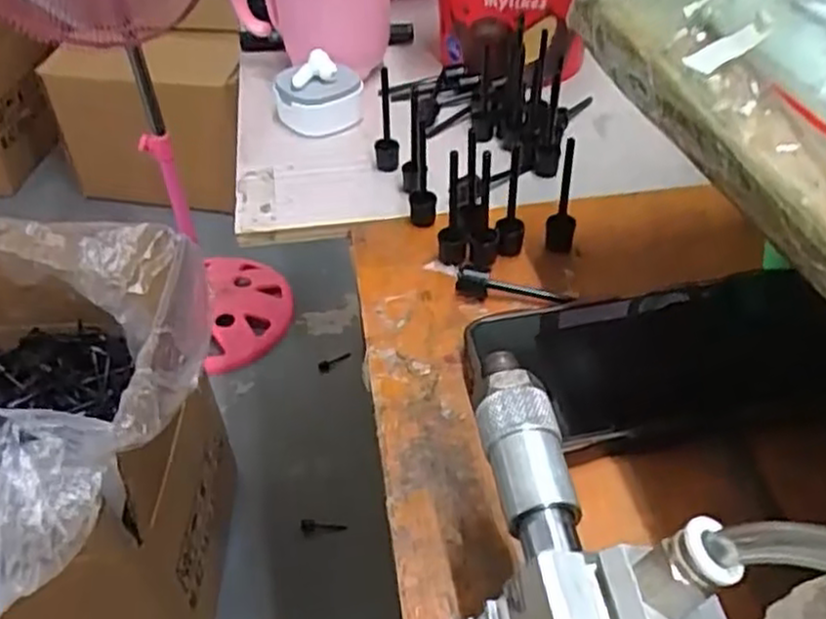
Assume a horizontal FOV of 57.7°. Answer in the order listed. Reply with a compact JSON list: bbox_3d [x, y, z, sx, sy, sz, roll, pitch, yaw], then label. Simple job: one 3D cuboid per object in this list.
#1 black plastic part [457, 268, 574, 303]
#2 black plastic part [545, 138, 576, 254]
[{"bbox_3d":[0.049,-0.010,0.365,0.056,0.009,0.011,8,44,10],"label":"black plastic part"},{"bbox_3d":[0.076,-0.055,0.376,0.014,0.061,0.009,5,44,7],"label":"black plastic part"}]

